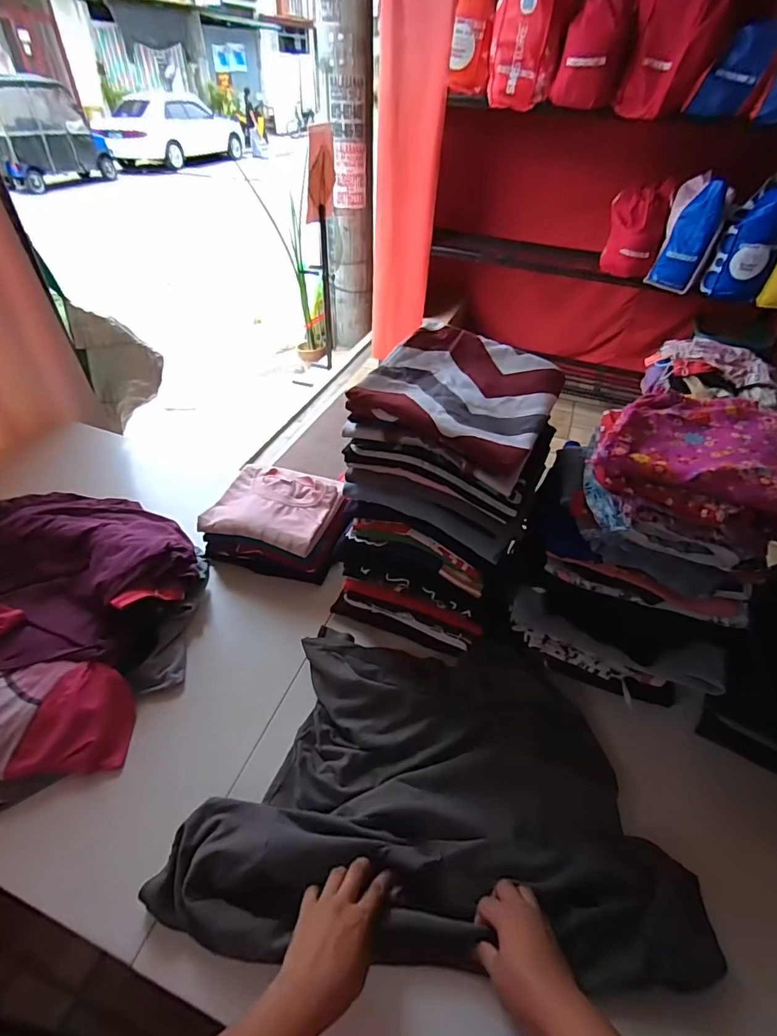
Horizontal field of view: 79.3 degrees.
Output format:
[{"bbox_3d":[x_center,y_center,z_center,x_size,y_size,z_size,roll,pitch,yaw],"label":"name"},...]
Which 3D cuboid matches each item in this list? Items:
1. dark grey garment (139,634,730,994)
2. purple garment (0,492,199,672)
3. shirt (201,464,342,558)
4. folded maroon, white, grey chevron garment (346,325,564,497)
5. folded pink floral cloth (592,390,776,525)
[{"bbox_3d":[0.059,0.334,0.618,0.583,0.058,0.369,4,44,1],"label":"dark grey garment"},{"bbox_3d":[-0.555,0.054,0.812,0.437,0.097,0.322,36,53,29],"label":"purple garment"},{"bbox_3d":[-0.209,-0.033,0.875,0.211,0.032,0.199,15,45,12],"label":"shirt"},{"bbox_3d":[0.095,-0.154,0.586,0.206,0.063,0.210,24,48,20],"label":"folded maroon, white, grey chevron garment"},{"bbox_3d":[0.342,-0.070,0.512,0.203,0.065,0.154,22,47,18],"label":"folded pink floral cloth"}]

